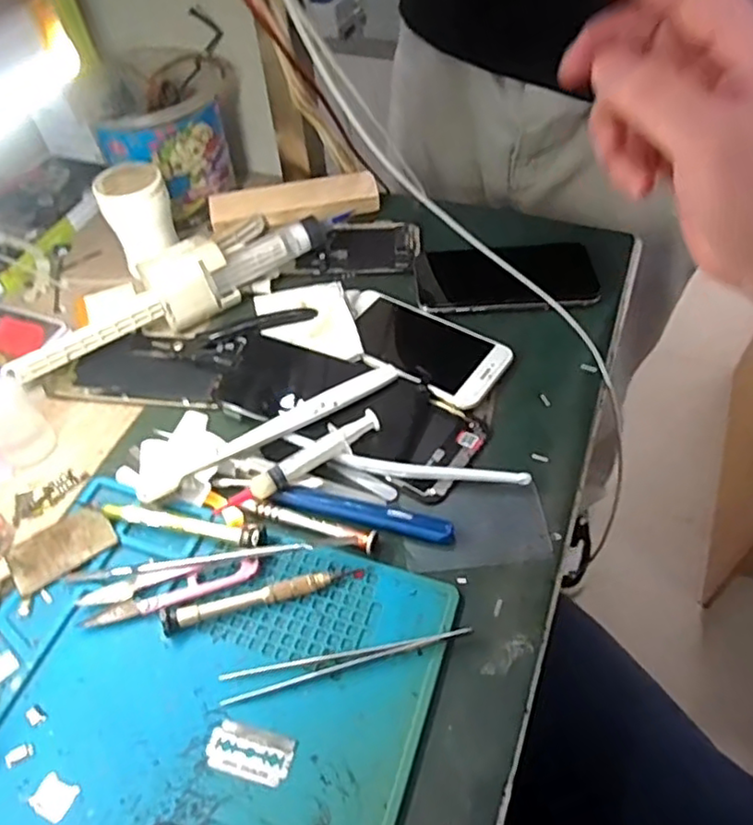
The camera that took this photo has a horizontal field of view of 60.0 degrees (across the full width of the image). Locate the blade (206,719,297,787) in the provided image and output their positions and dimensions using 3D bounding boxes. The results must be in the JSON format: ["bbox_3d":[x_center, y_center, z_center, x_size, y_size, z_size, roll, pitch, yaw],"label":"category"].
[{"bbox_3d":[-0.063,0.167,0.321,0.042,0.004,0.023,10,52,12],"label":"blade"}]

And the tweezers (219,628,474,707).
[{"bbox_3d":[-0.016,0.131,0.346,0.133,0.008,0.016,-11,51,-5],"label":"tweezers"}]

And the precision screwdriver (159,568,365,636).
[{"bbox_3d":[-0.064,0.100,0.366,0.110,0.014,0.016,-15,52,-8],"label":"precision screwdriver"}]

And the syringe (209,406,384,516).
[{"bbox_3d":[-0.048,0.033,0.416,0.114,0.015,0.020,-26,54,-17],"label":"syringe"}]

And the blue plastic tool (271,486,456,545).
[{"bbox_3d":[-0.008,0.063,0.400,0.111,0.010,0.016,11,53,12],"label":"blue plastic tool"}]

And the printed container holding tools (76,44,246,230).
[{"bbox_3d":[-0.187,-0.252,0.596,0.133,0.106,0.120,-16,52,-9],"label":"printed container holding tools"}]

